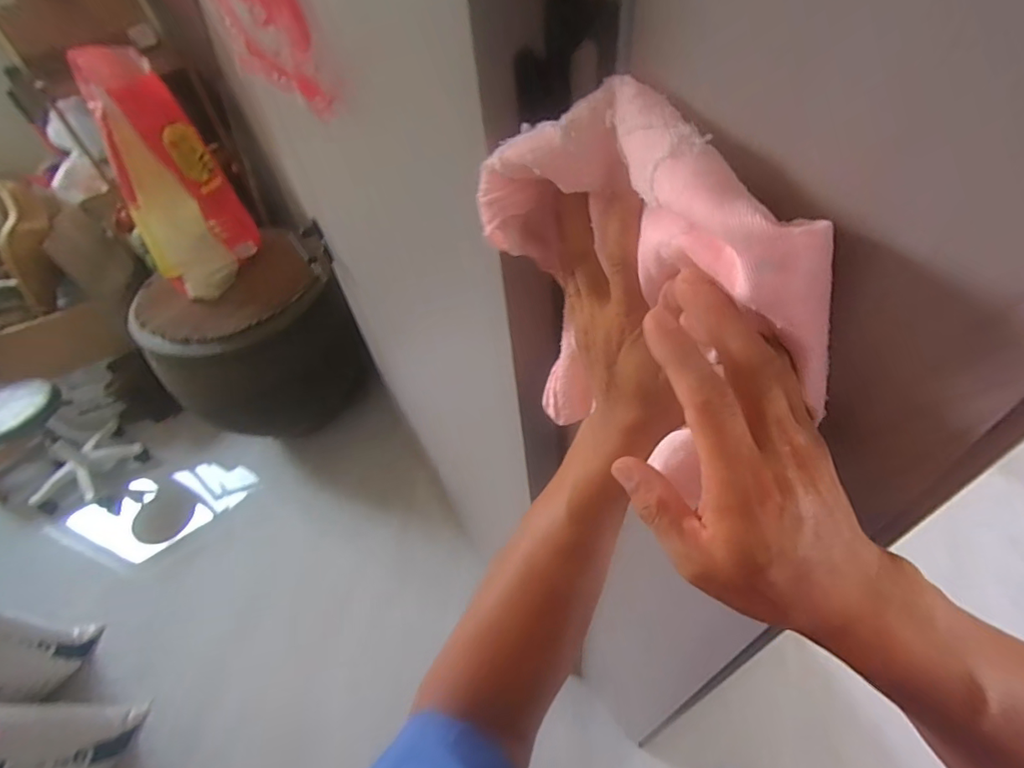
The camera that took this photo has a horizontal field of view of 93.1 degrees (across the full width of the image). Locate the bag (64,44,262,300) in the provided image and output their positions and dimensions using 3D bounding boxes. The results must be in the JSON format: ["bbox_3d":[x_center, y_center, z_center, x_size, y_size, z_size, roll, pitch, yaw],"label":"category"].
[{"bbox_3d":[-0.952,-0.546,1.370,0.291,0.610,0.145,-38,55,-24],"label":"bag"}]

